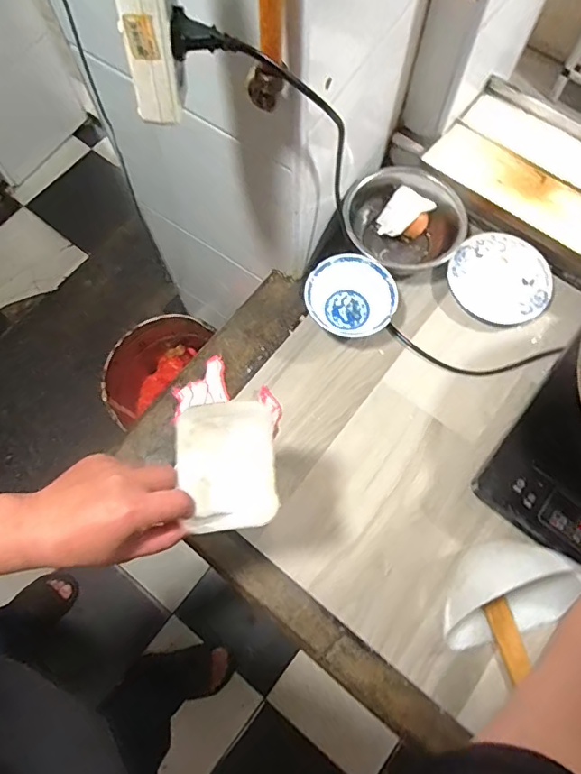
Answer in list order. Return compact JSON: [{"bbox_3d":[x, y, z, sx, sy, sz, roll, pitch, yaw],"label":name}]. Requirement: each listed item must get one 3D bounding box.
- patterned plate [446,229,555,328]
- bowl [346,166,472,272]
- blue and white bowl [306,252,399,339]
[{"bbox_3d":[0.320,-0.165,0.763,0.149,0.019,0.140,0,71,1],"label":"patterned plate"},{"bbox_3d":[0.175,-0.248,0.768,0.170,0.064,0.157,0,71,1],"label":"bowl"},{"bbox_3d":[0.087,-0.124,0.729,0.123,0.067,0.115,0,71,1],"label":"blue and white bowl"}]

